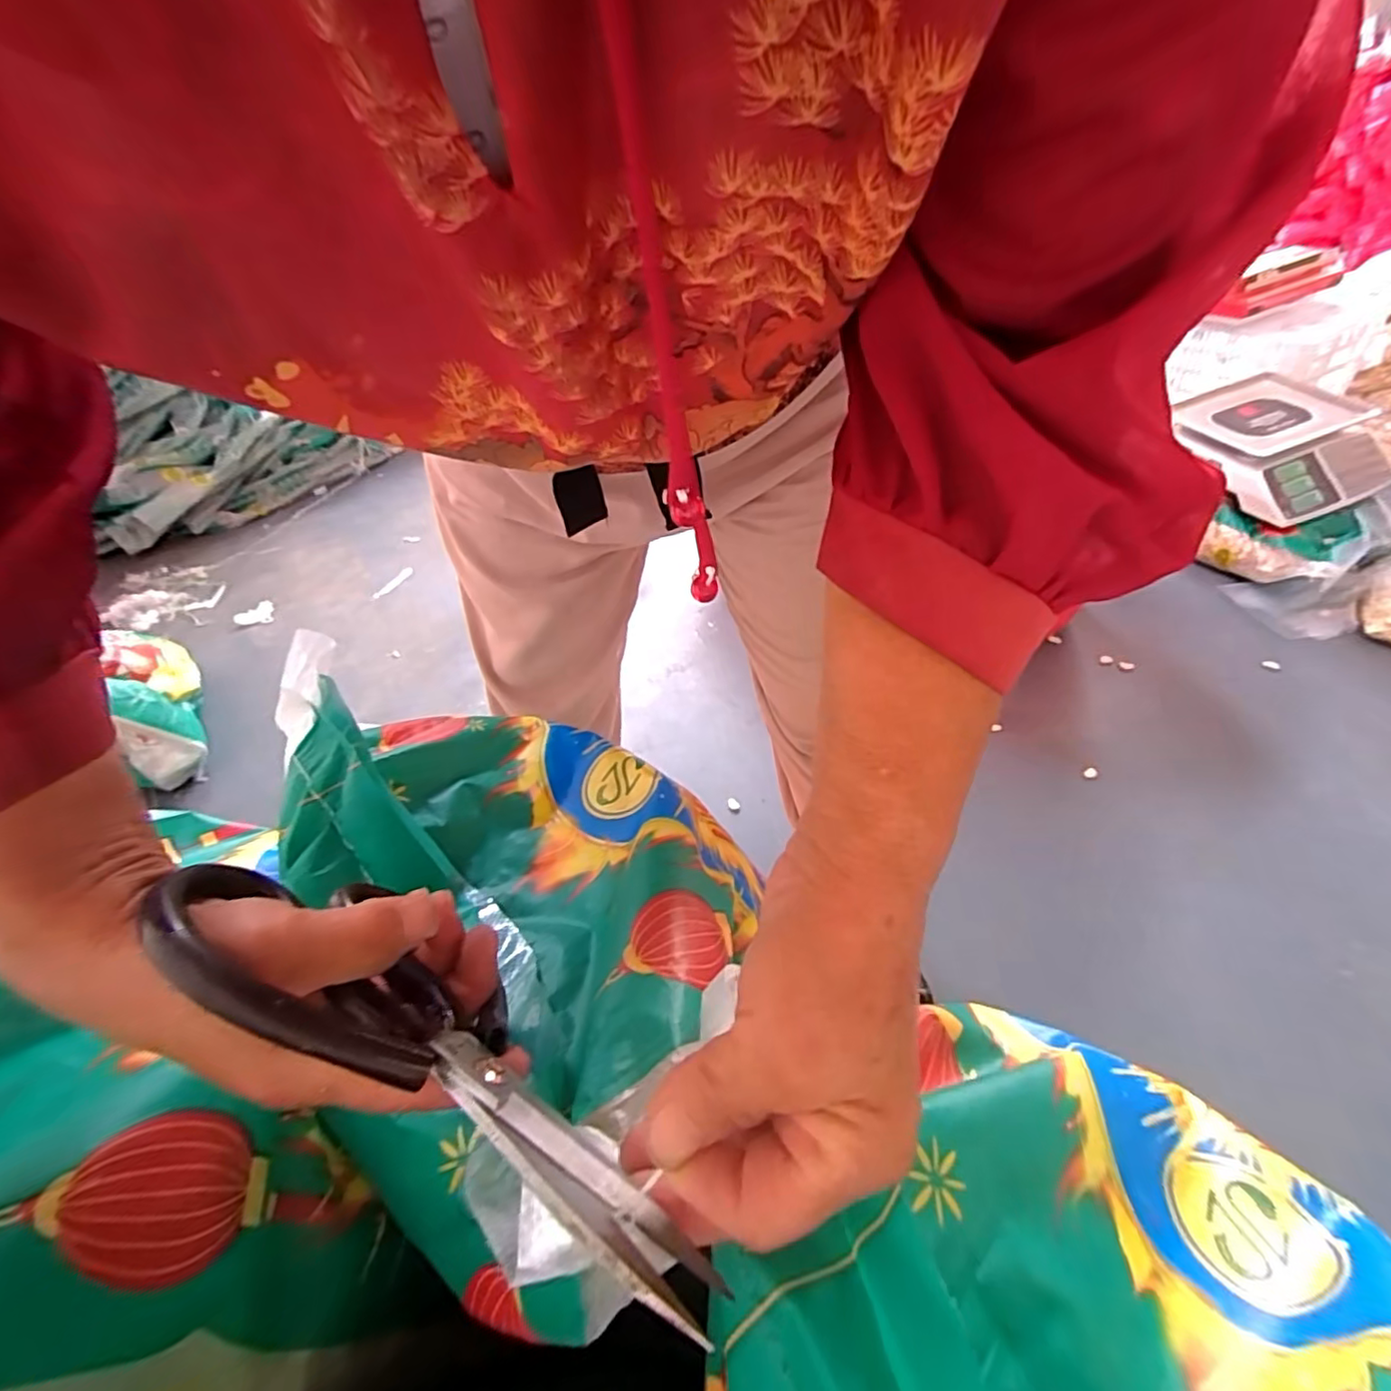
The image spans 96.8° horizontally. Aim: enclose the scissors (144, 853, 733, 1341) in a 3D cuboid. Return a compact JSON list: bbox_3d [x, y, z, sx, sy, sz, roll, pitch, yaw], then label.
[{"bbox_3d":[-0.080,0.115,0.201,0.199,0.095,0.013,30,84,10],"label":"scissors"}]

